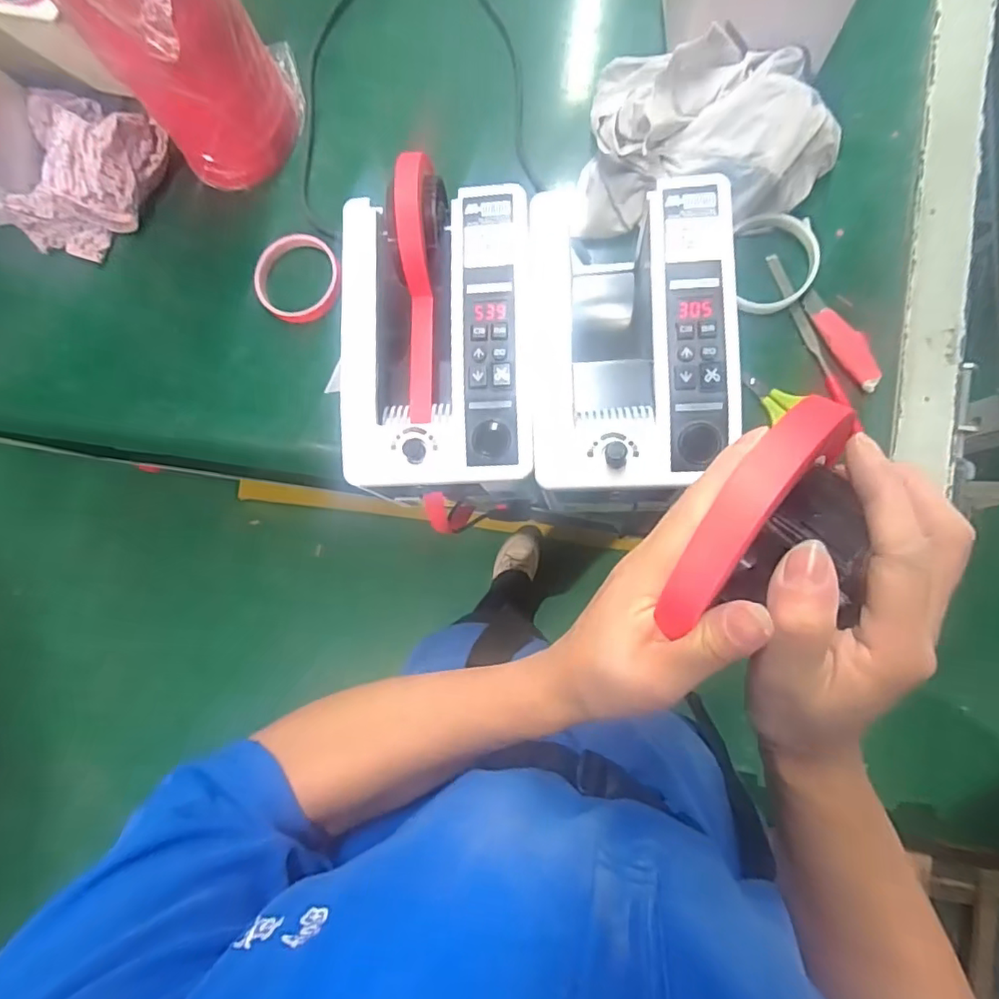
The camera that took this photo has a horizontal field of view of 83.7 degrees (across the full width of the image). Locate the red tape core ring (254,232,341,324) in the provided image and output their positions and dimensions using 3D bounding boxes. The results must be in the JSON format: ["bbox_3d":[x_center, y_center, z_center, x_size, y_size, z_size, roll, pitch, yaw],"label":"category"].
[{"bbox_3d":[-0.201,-0.221,0.556,0.081,0.020,0.086,-1,86,7],"label":"red tape core ring"}]

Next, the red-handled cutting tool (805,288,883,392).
[{"bbox_3d":[0.297,-0.138,0.483,0.031,0.010,0.097,-28,83,4],"label":"red-handled cutting tool"}]

